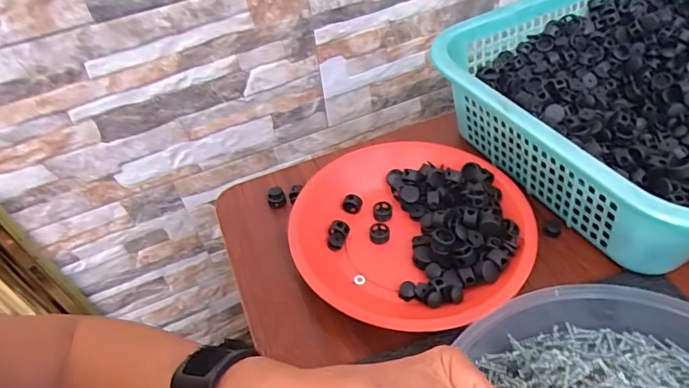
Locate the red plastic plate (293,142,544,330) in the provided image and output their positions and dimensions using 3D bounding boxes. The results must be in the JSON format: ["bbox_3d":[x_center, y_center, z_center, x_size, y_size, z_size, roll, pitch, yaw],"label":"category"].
[{"bbox_3d":[0.058,0.026,0.406,0.184,0.034,0.178,-4,46,4],"label":"red plastic plate"}]

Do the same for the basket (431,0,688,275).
[{"bbox_3d":[0.306,-0.103,0.438,0.383,0.088,0.294,-26,49,-17],"label":"basket"}]

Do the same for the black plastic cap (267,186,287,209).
[{"bbox_3d":[-0.064,0.004,0.454,0.017,0.018,0.013,-17,47,-9],"label":"black plastic cap"}]

